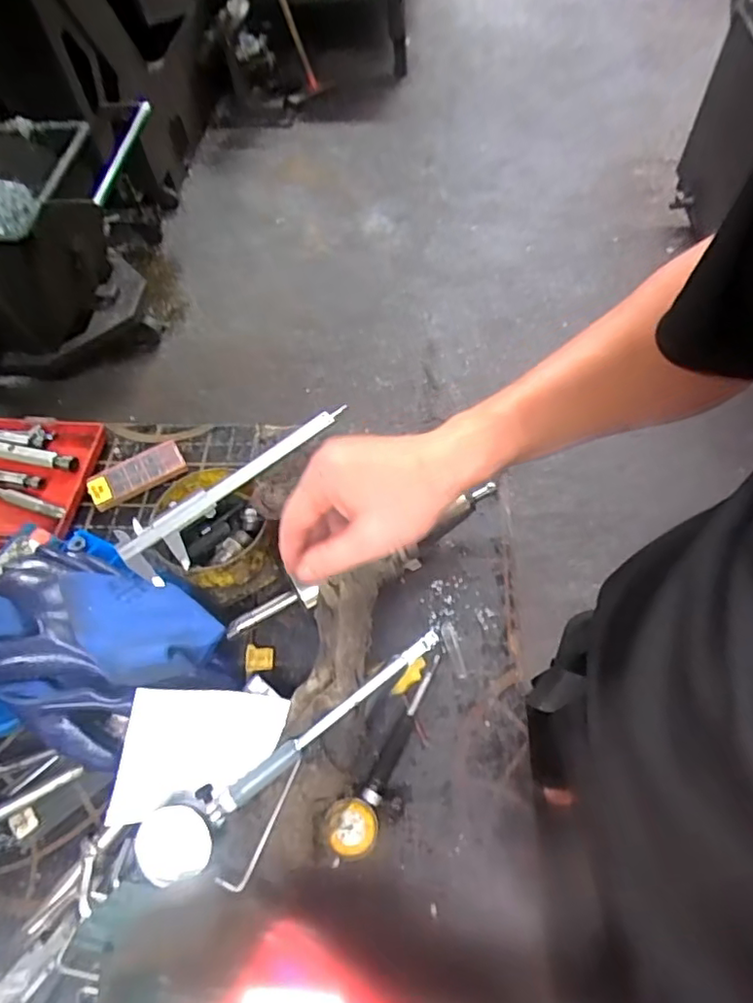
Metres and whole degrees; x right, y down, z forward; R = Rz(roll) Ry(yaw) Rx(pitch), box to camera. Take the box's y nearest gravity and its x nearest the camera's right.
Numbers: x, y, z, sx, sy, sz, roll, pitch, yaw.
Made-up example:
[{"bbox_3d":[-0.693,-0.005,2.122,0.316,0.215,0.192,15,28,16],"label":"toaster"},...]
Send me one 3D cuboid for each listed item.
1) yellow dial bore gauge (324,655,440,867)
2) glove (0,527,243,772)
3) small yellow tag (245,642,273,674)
[{"bbox_3d":[0.010,0.201,0.484,0.036,0.018,0.166,24,61,15],"label":"yellow dial bore gauge"},{"bbox_3d":[-0.258,0.118,0.495,0.238,0.080,0.174,27,62,17],"label":"glove"},{"bbox_3d":[-0.104,0.138,0.532,0.026,0.004,0.026,-5,58,-2],"label":"small yellow tag"}]

